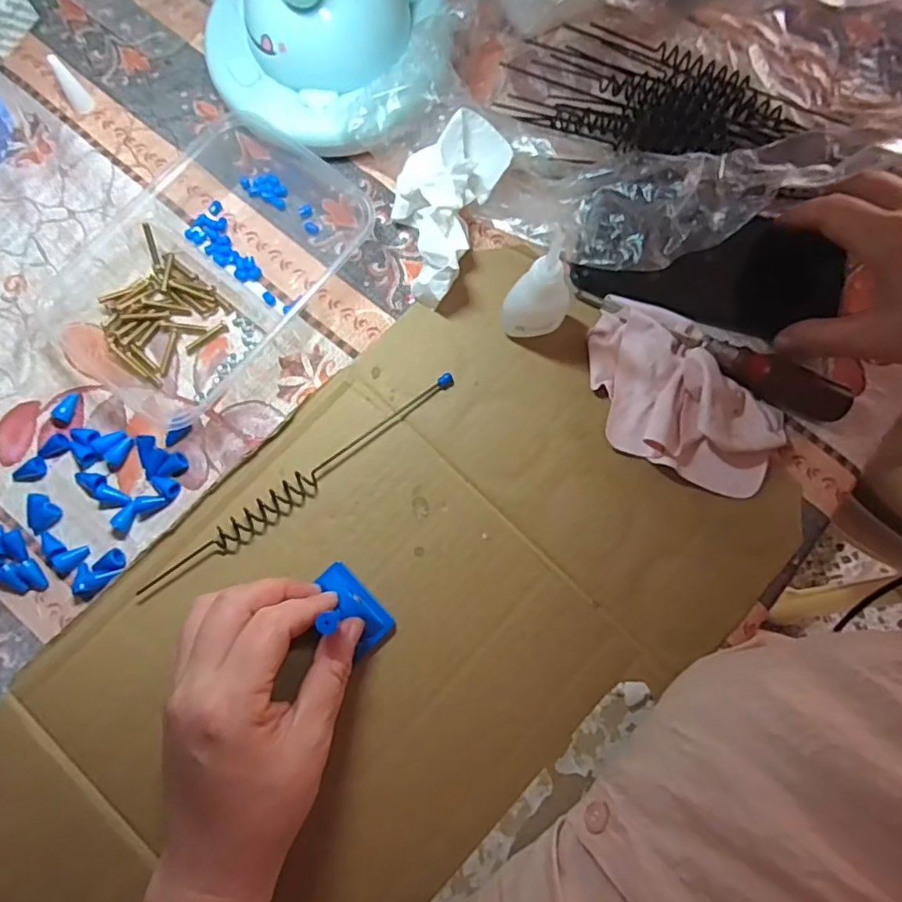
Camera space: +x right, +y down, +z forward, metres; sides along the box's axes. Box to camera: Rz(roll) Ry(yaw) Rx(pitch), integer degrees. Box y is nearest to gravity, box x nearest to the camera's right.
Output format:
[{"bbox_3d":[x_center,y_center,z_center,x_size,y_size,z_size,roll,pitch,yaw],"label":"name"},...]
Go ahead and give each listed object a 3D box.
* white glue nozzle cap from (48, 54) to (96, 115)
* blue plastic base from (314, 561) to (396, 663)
[{"bbox_3d":[-0.229,-0.220,0.358,0.013,0.029,0.014,0,78,0],"label":"white glue nozzle cap"},{"bbox_3d":[-0.050,0.075,0.286,0.024,0.044,0.046,-36,79,-8],"label":"blue plastic base"}]

